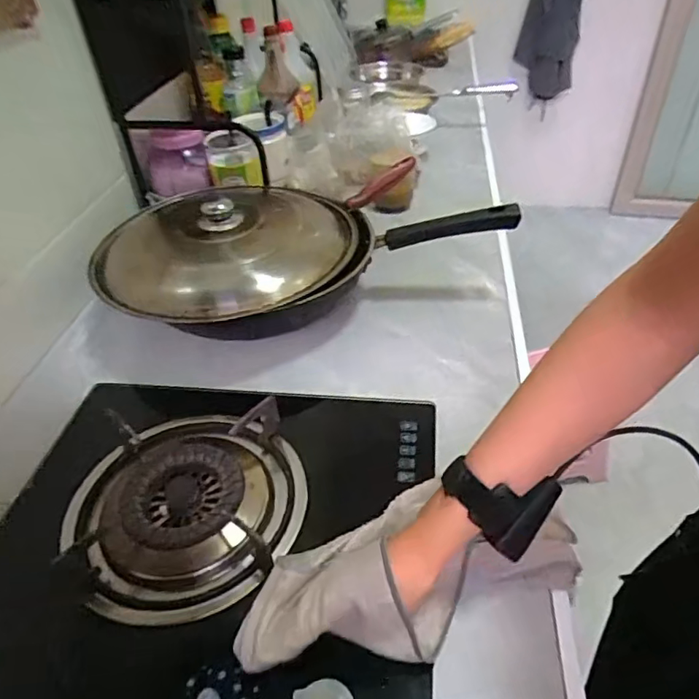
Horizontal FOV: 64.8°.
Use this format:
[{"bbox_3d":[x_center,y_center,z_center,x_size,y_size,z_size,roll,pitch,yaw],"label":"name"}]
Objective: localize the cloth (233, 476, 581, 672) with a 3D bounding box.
[{"bbox_3d":[0.055,0.173,0.440,0.282,0.058,0.113,-5,38,-17],"label":"cloth"}]

